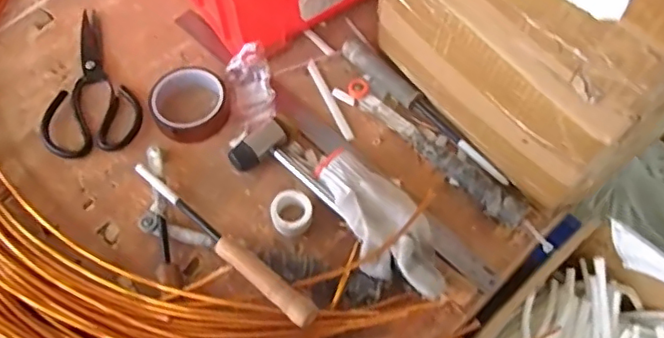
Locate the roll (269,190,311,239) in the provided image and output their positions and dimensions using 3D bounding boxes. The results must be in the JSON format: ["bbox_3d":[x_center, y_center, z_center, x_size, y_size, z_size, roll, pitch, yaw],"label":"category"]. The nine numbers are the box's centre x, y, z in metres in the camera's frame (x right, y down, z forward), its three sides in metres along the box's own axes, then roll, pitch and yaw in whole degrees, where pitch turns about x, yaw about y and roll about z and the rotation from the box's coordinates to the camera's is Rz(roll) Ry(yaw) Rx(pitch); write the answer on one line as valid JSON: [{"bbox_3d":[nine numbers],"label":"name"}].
[{"bbox_3d":[-0.045,0.050,0.627,0.044,0.025,0.048,0,60,0],"label":"roll"}]

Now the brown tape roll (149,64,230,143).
[{"bbox_3d":[-0.176,-0.082,0.688,0.089,0.035,0.084,0,60,0],"label":"brown tape roll"}]

